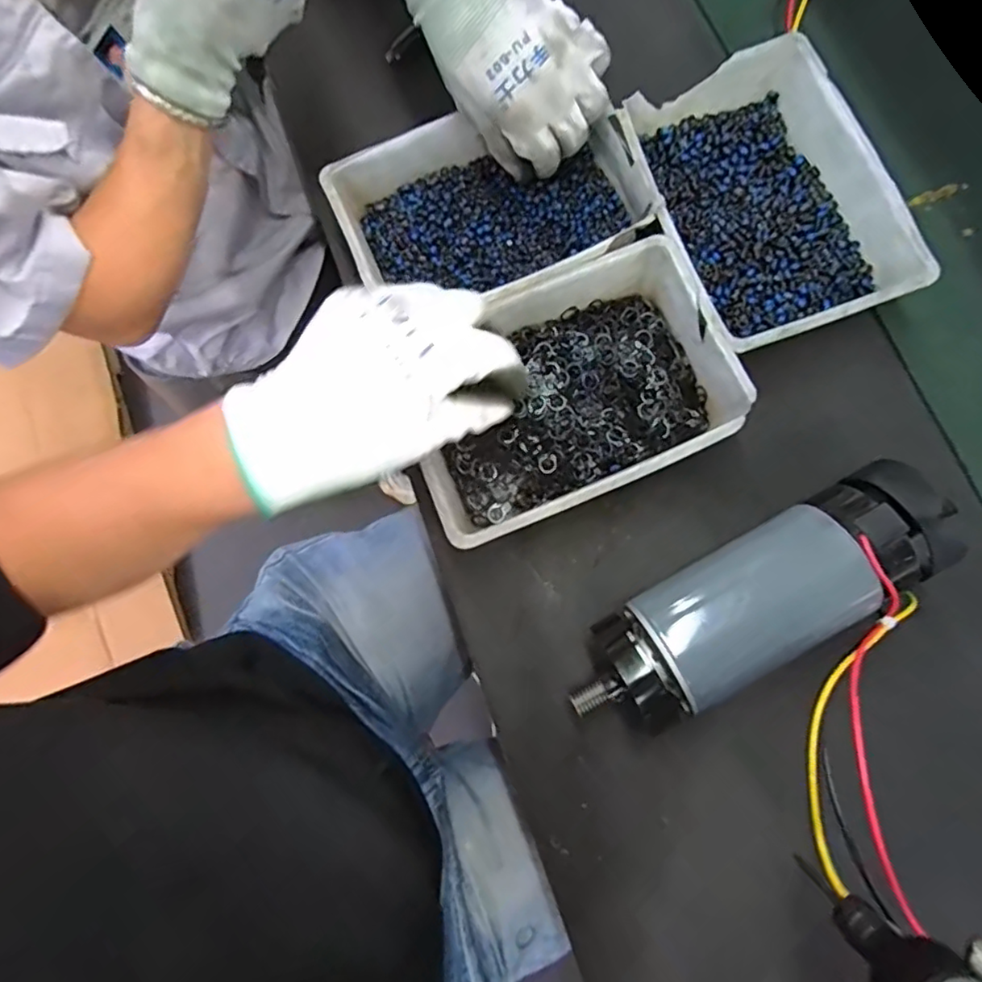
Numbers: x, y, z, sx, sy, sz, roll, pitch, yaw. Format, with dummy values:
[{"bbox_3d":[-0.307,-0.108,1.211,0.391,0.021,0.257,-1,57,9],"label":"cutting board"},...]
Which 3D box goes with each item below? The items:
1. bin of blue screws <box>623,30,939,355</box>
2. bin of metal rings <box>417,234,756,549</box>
[{"bbox_3d":[0.185,-0.197,0.416,0.153,0.055,0.205,-21,78,-3],"label":"bin of blue screws"},{"bbox_3d":[0.047,-0.062,0.394,0.200,0.055,0.139,-23,78,-4],"label":"bin of metal rings"}]

